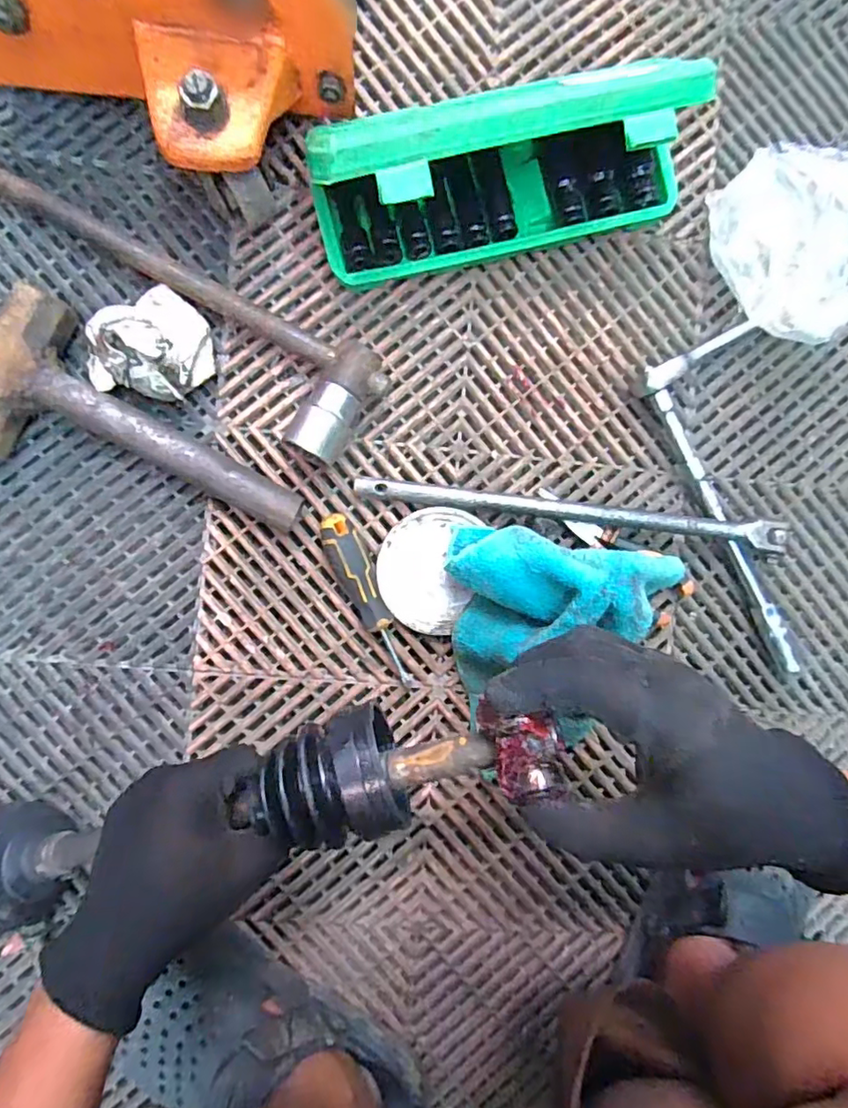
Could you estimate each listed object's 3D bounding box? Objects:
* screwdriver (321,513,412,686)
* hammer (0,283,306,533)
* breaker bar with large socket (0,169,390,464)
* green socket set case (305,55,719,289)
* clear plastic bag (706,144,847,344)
[{"bbox_3d":[-0.045,0.040,0.465,0.026,0.033,0.150,-23,93,-4],"label":"screwdriver"},{"bbox_3d":[-0.209,-0.096,0.440,0.248,0.049,0.119,22,90,-4],"label":"hammer"},{"bbox_3d":[-0.242,-0.229,0.446,0.458,0.041,0.096,32,89,-4],"label":"breaker bar with large socket"},{"bbox_3d":[0.061,-0.287,0.432,0.289,0.109,0.086,-15,92,-4],"label":"green socket set case"},{"bbox_3d":[0.309,-0.260,0.464,0.134,0.082,0.148,-38,94,-3],"label":"clear plastic bag"}]

